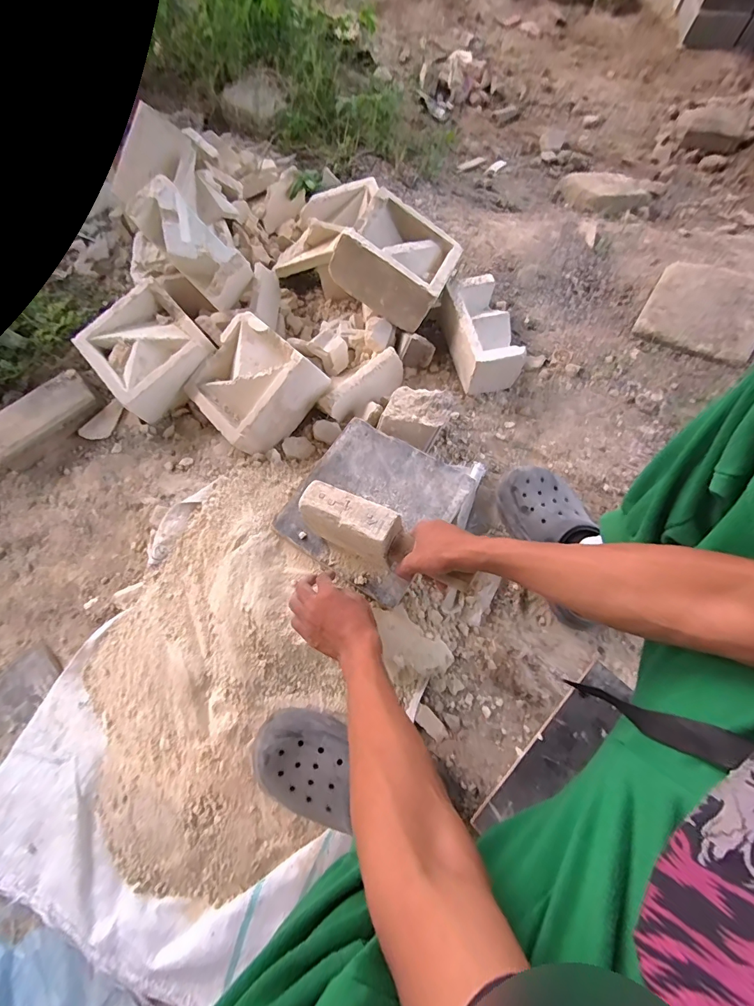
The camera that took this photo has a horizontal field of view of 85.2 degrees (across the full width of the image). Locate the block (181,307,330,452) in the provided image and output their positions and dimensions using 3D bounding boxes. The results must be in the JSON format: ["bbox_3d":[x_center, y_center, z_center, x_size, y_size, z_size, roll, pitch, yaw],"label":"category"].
[{"bbox_3d":[-0.231,-0.221,0.780,0.198,0.102,0.199,42,95,24],"label":"block"}]

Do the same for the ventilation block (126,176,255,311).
[{"bbox_3d":[-0.341,-0.483,0.783,0.211,0.115,0.101,42,74,-15],"label":"ventilation block"}]

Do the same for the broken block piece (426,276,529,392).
[{"bbox_3d":[0.205,-0.339,0.809,0.116,0.089,0.207,-18,70,-5],"label":"broken block piece"}]

